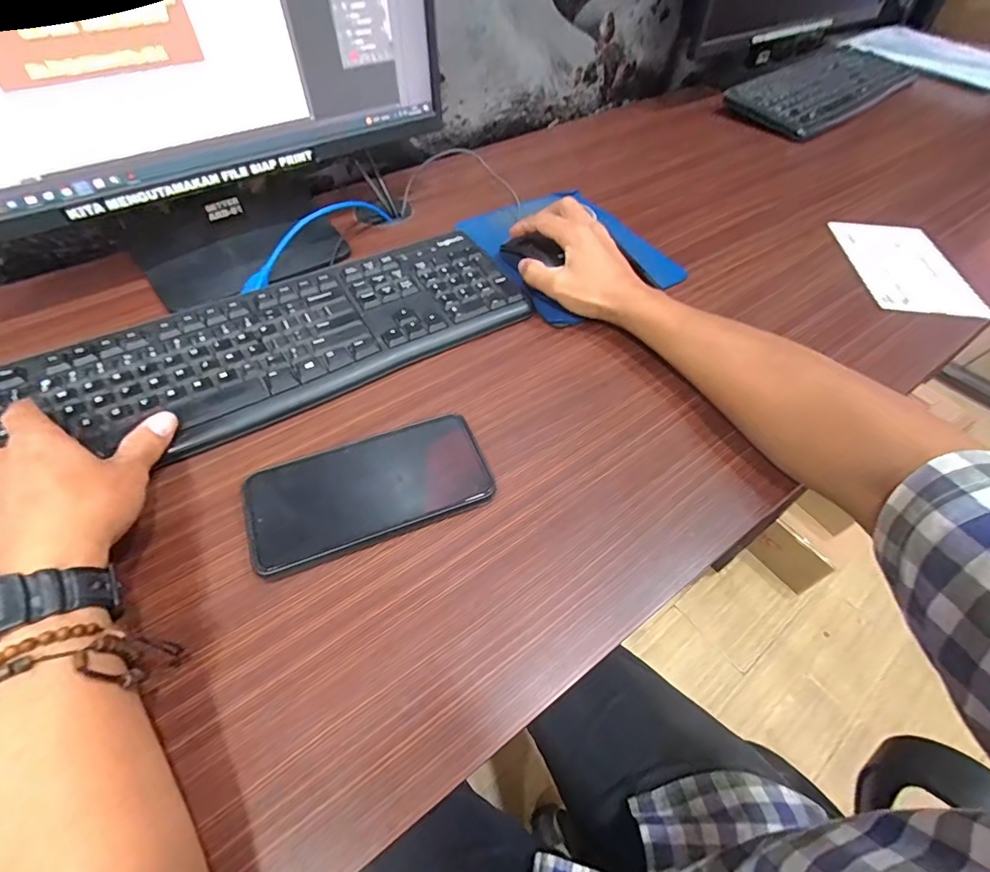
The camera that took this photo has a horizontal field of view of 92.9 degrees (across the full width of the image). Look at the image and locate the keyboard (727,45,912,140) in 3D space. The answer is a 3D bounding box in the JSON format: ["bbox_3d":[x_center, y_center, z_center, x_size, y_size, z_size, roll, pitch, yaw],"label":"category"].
[{"bbox_3d":[0.578,-0.602,0.801,0.470,0.036,0.167,-34,62,-24],"label":"keyboard"}]

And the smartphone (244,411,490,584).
[{"bbox_3d":[-0.086,0.037,0.328,0.160,0.016,0.074,-18,57,-15],"label":"smartphone"}]

